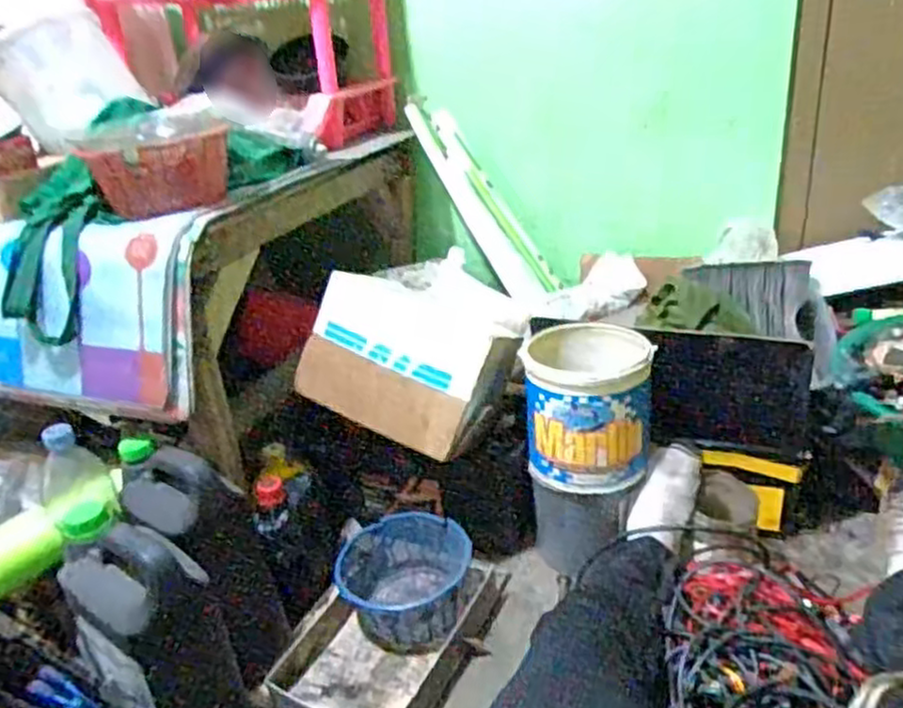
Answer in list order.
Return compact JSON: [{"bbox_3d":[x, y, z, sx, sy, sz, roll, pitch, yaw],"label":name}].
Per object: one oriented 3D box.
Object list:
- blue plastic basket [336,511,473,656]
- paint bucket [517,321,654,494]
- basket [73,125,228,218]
[{"bbox_3d":[-0.069,0.330,1.075,0.194,0.102,0.194,-5,24,0],"label":"blue plastic basket"},{"bbox_3d":[0.204,0.078,1.078,0.172,0.192,0.183,3,26,18],"label":"paint bucket"},{"bbox_3d":[-0.373,-0.236,0.948,0.166,0.086,0.147,-9,25,-9],"label":"basket"}]

